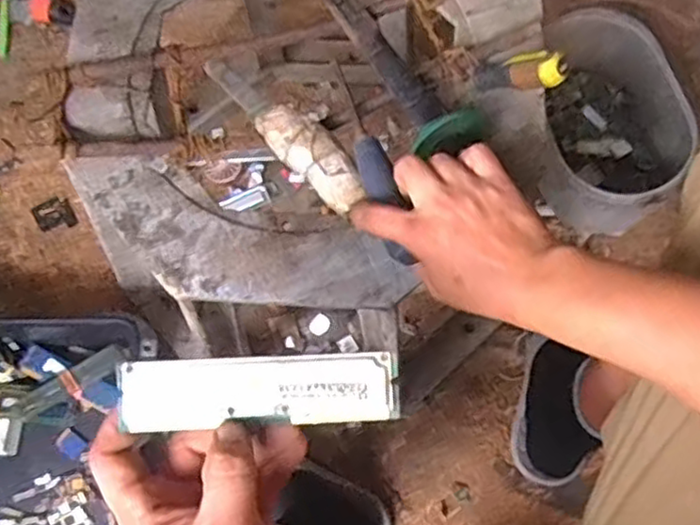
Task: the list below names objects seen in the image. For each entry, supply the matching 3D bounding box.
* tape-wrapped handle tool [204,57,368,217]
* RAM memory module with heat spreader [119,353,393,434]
[{"bbox_3d":[-0.053,-0.109,0.551,0.040,0.032,0.184,-42,77,-9],"label":"tape-wrapped handle tool"},{"bbox_3d":[-0.042,0.061,0.328,0.127,0.008,0.030,-2,74,0],"label":"RAM memory module with heat spreader"}]

